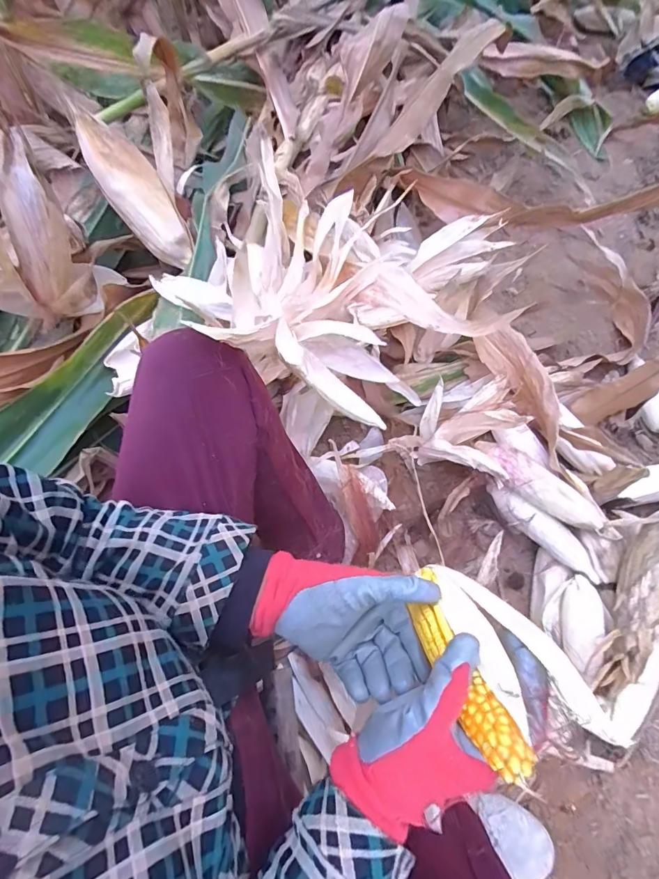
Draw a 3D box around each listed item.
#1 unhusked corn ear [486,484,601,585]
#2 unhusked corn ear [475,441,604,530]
[{"bbox_3d":[0.338,0.144,0.688,0.041,0.040,0.202,-41,67,-16],"label":"unhusked corn ear"},{"bbox_3d":[0.329,0.067,0.691,0.214,0.052,0.062,40,72,21],"label":"unhusked corn ear"}]

